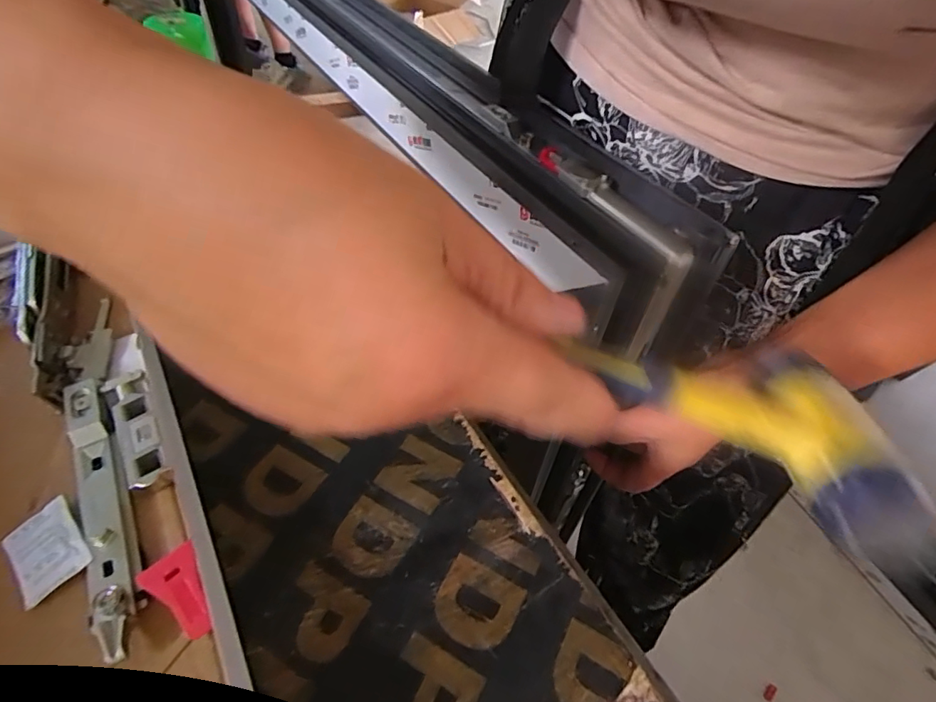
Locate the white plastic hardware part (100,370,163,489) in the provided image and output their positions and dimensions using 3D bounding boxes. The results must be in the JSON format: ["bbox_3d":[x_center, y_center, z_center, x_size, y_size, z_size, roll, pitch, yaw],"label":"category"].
[{"bbox_3d":[-0.157,0.036,0.238,0.018,0.008,0.068,-28,54,-24],"label":"white plastic hardware part"}]

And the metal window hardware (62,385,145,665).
[{"bbox_3d":[-0.158,0.064,0.215,0.019,0.013,0.133,-23,52,-21],"label":"metal window hardware"}]

